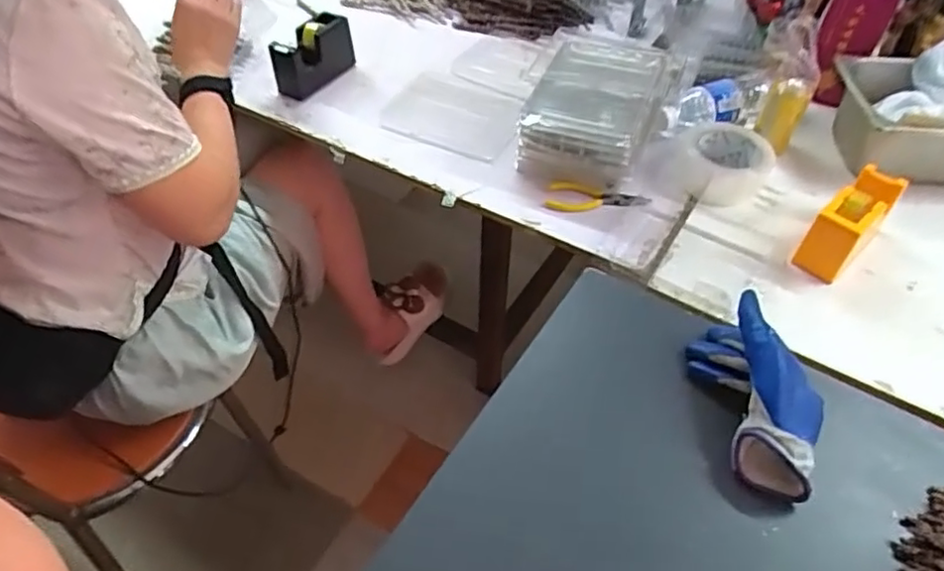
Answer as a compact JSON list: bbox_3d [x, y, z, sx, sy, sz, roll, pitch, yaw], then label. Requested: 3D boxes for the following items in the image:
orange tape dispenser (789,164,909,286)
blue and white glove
[{"bbox_3d":[0.430,-0.067,0.742,0.056,0.082,0.122,35,57,26],"label":"orange tape dispenser"},{"bbox_3d":[0.264,0.095,0.582,0.089,0.075,0.184,-2,56,-8],"label":"blue and white glove"}]

